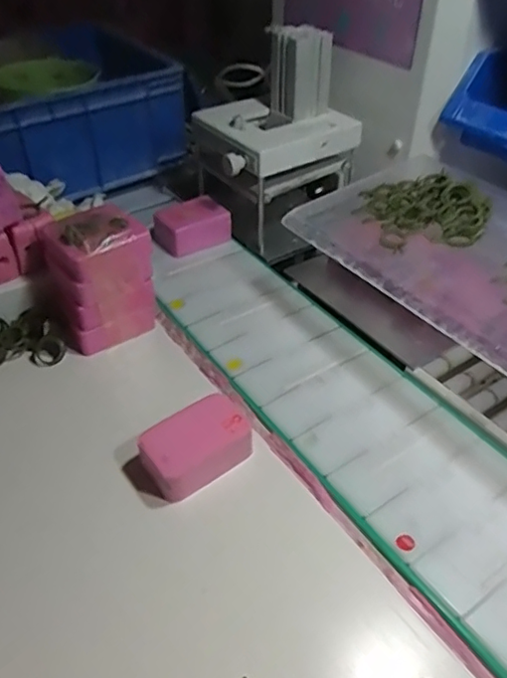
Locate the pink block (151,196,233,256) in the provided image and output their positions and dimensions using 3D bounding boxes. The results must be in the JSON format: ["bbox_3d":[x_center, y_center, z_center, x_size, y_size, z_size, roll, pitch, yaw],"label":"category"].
[{"bbox_3d":[-0.066,-0.118,0.603,0.076,0.034,0.050,-24,47,-24],"label":"pink block"}]

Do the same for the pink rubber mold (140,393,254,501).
[{"bbox_3d":[-0.039,0.075,0.396,0.073,0.033,0.048,-28,49,-28],"label":"pink rubber mold"}]

